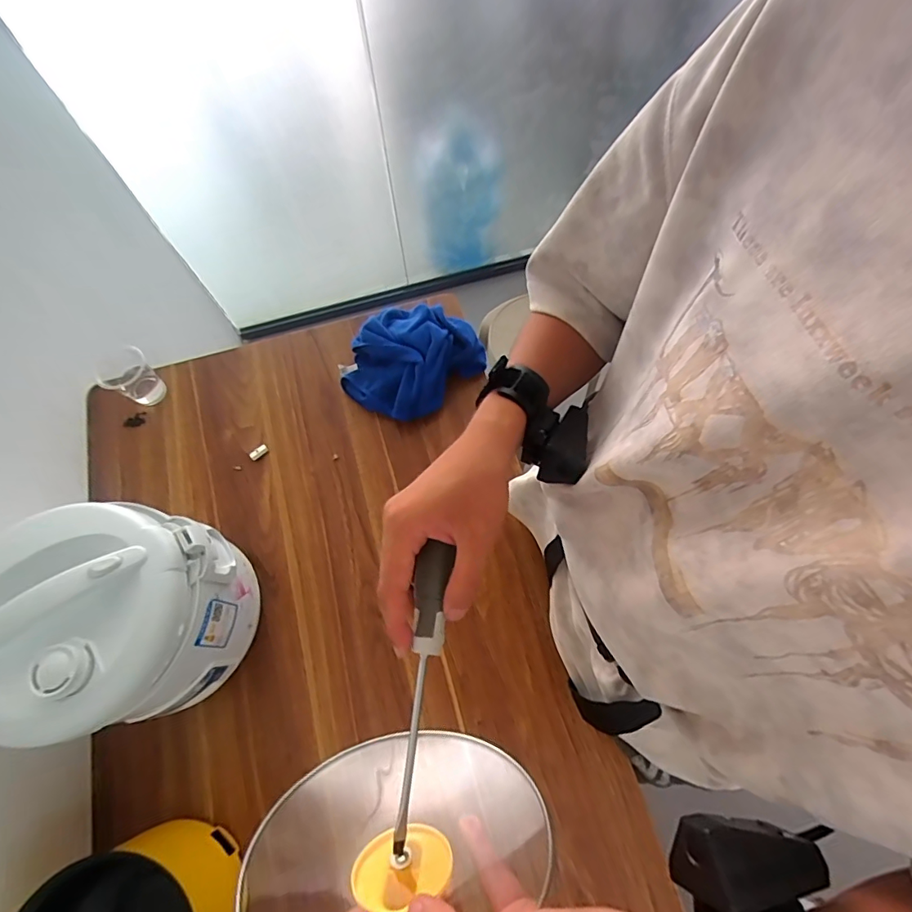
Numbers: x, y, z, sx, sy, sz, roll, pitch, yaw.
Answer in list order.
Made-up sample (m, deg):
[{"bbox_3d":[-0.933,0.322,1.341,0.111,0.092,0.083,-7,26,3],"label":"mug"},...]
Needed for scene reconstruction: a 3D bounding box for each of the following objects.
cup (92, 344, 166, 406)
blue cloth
[{"bbox_3d":[-0.504,-0.120,0.725,0.071,0.059,0.065,0,69,1],"label":"cup"},{"bbox_3d":[-0.076,-0.148,0.723,0.177,0.065,0.194,41,75,15],"label":"blue cloth"}]

